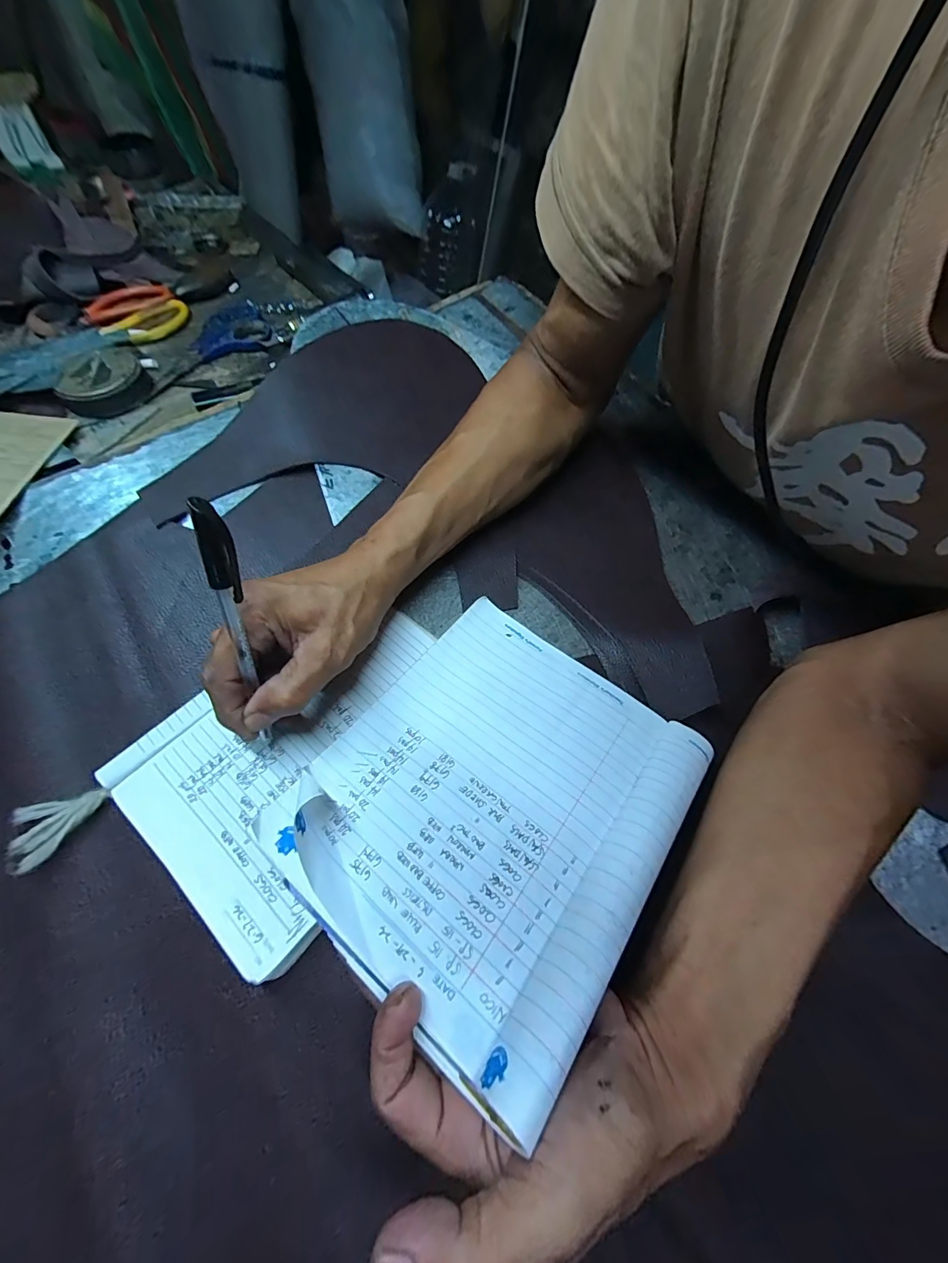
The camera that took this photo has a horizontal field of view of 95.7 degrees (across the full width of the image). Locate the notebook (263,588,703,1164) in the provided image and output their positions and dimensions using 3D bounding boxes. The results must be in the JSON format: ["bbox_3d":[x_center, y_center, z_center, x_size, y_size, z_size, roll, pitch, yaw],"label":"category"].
[{"bbox_3d":[0.014,0.082,0.242,0.179,0.024,0.208,34,56,25],"label":"notebook"}]

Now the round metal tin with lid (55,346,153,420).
[{"bbox_3d":[-0.359,-0.243,0.418,0.078,0.026,0.073,3,62,-6],"label":"round metal tin with lid"}]

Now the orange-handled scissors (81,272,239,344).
[{"bbox_3d":[-0.362,-0.385,0.493,0.085,0.015,0.167,31,63,9],"label":"orange-handled scissors"}]

